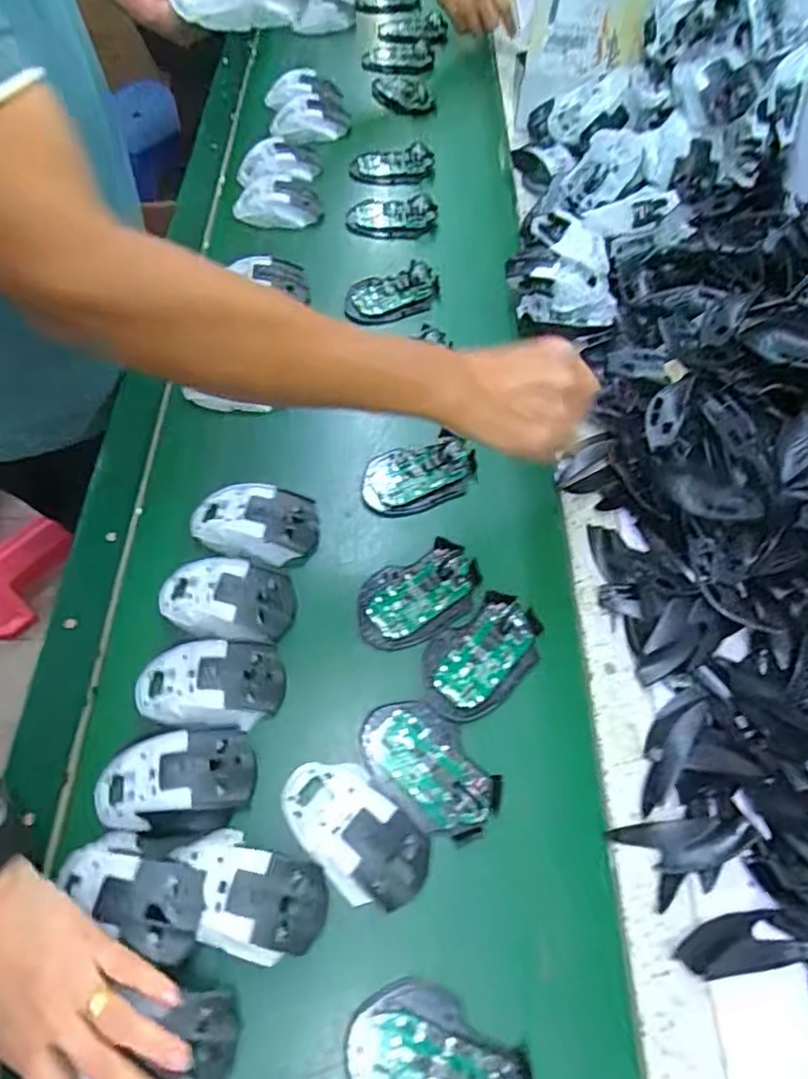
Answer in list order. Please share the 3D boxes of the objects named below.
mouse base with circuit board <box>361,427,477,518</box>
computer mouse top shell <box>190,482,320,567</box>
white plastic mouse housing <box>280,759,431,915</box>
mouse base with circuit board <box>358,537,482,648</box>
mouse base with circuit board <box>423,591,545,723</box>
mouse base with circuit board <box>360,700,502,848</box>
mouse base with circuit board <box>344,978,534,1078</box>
[{"bbox_3d":[0.016,-0.064,0.601,0.112,0.024,0.070,-14,62,-8],"label":"mouse base with circuit board"},{"bbox_3d":[-0.137,-0.011,0.562,0.113,0.038,0.067,-1,61,-1],"label":"computer mouse top shell"},{"bbox_3d":[-0.036,0.205,0.443,0.064,0.033,0.114,-40,68,-21],"label":"white plastic mouse housing"},{"bbox_3d":[0.014,0.046,0.539,0.114,0.022,0.073,-22,63,-12],"label":"mouse base with circuit board"},{"bbox_3d":[0.066,0.096,0.514,0.110,0.013,0.072,-35,67,-19],"label":"mouse base with circuit board"},{"bbox_3d":[0.020,0.168,0.467,0.112,0.020,0.071,41,68,20],"label":"mouse base with circuit board"},{"bbox_3d":[0.022,0.327,0.381,0.113,0.023,0.073,23,63,12],"label":"mouse base with circuit board"}]

